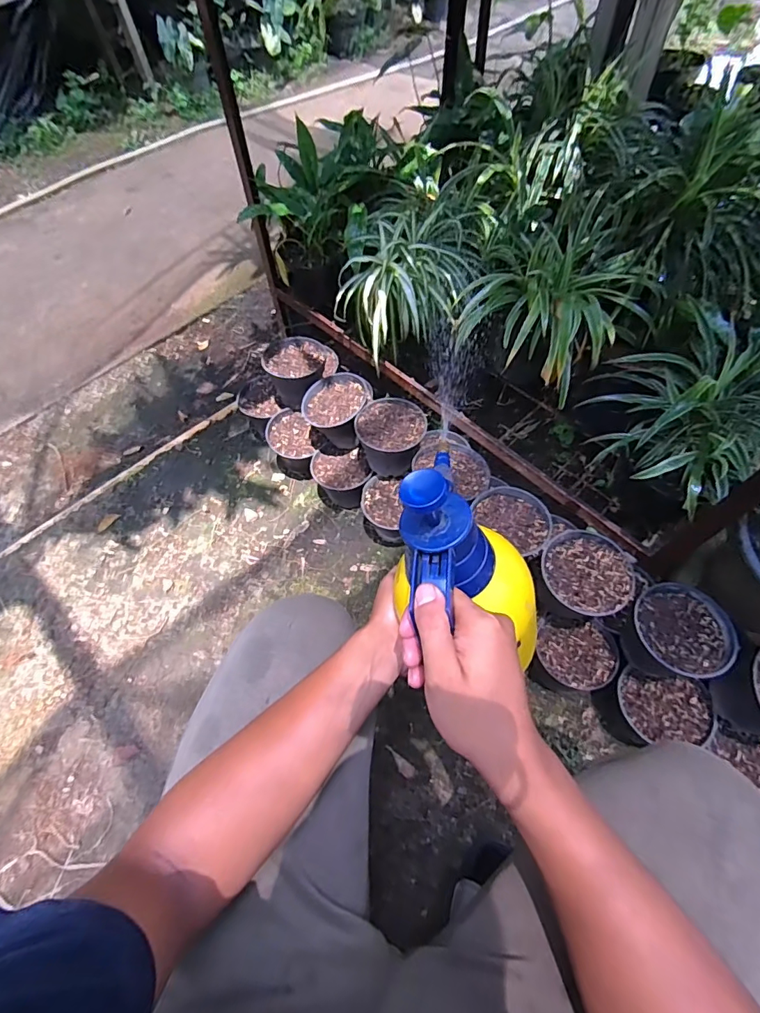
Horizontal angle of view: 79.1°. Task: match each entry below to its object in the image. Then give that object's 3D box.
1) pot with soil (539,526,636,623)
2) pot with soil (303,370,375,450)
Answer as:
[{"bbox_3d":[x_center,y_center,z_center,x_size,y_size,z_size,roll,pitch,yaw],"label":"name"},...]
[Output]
[{"bbox_3d":[0.300,0.116,0.705,0.120,0.104,0.121,-2,61,3],"label":"pot with soil"},{"bbox_3d":[-0.082,-0.184,0.895,0.118,0.103,0.122,-2,61,3],"label":"pot with soil"}]

